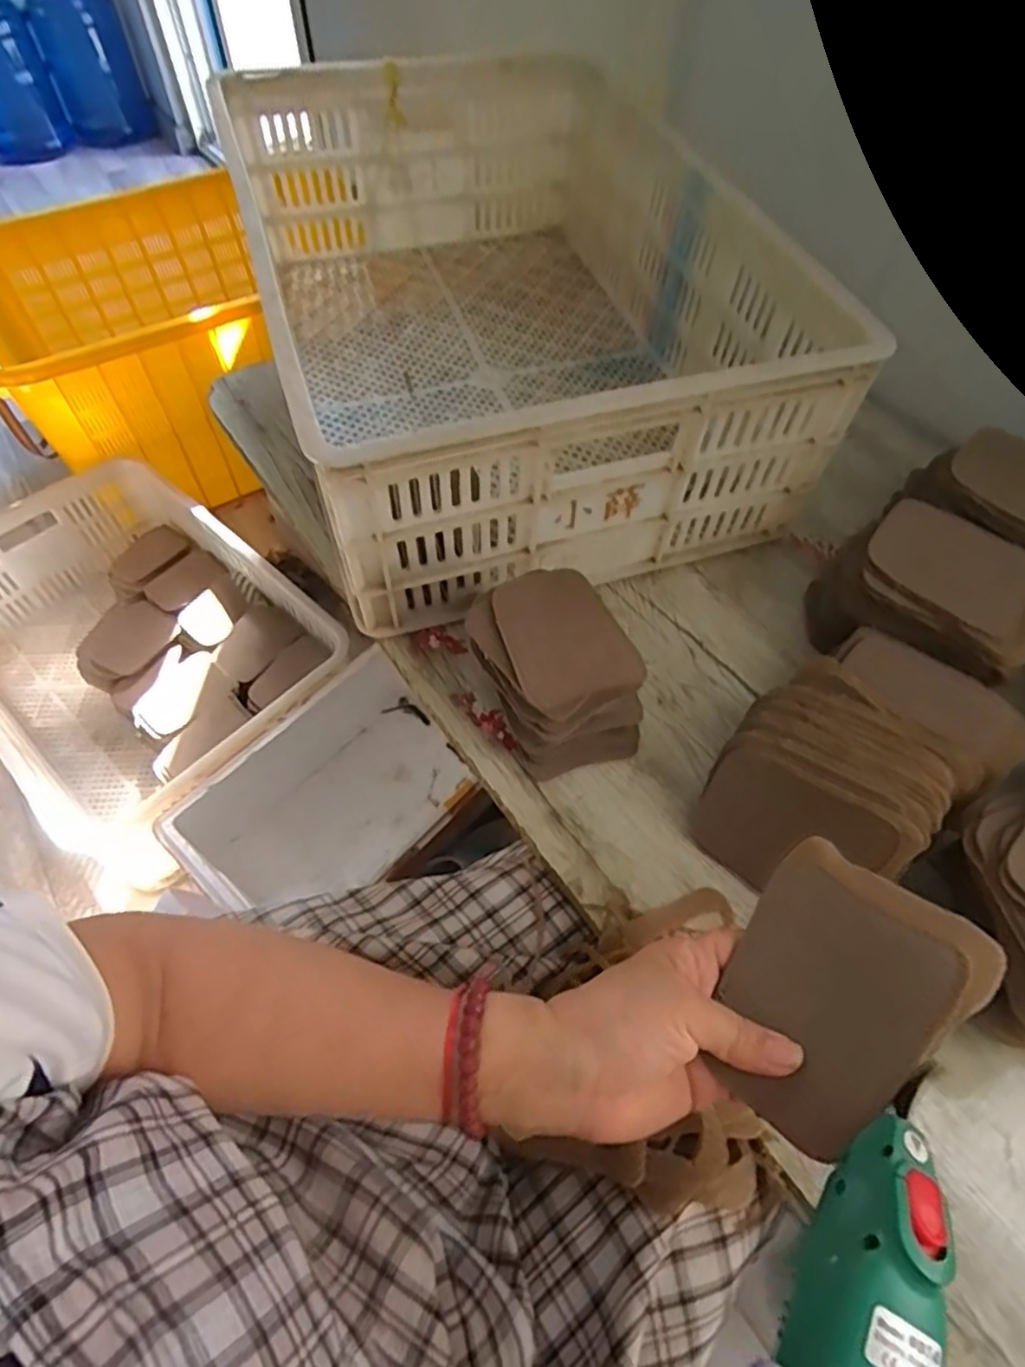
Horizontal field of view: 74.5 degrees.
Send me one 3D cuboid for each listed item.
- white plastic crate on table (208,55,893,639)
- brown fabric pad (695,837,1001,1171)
[{"bbox_3d":[-0.011,-0.389,0.667,0.442,0.188,0.634,-16,59,-12],"label":"white plastic crate on table"},{"bbox_3d":[0.144,0.141,0.304,0.089,0.011,0.117,30,85,44],"label":"brown fabric pad"}]

